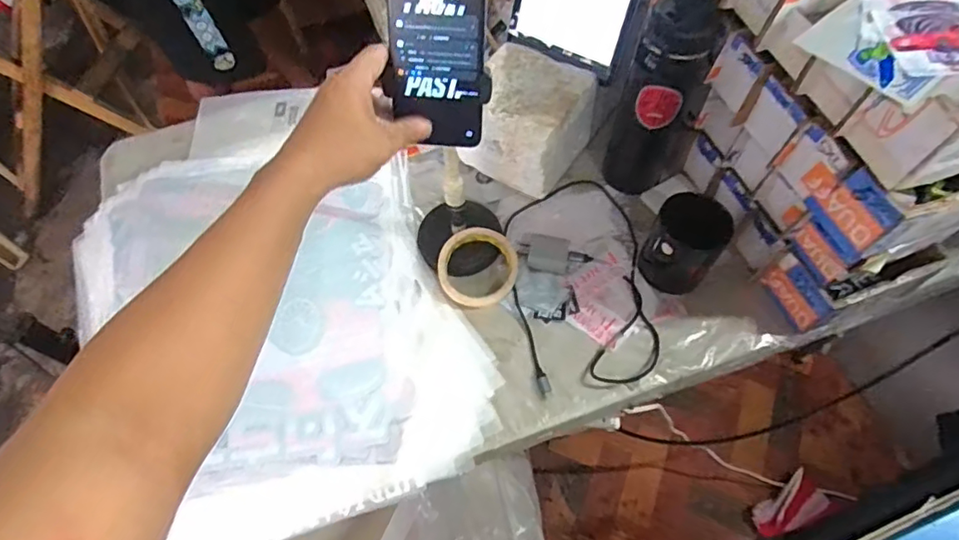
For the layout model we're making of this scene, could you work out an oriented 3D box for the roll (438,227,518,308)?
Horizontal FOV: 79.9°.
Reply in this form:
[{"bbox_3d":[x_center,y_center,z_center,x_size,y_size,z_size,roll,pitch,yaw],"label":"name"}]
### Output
[{"bbox_3d":[-0.002,-0.002,0.696,0.096,0.016,0.096,1,78,-5],"label":"roll"}]

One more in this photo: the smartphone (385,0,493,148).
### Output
[{"bbox_3d":[-0.033,-0.180,0.454,0.079,0.165,0.011,-2,34,0],"label":"smartphone"}]

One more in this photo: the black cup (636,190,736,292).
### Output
[{"bbox_3d":[0.234,-0.028,0.658,0.076,0.097,0.074,-1,60,1],"label":"black cup"}]

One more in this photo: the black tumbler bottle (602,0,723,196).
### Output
[{"bbox_3d":[0.205,-0.196,0.668,0.078,0.269,0.078,19,62,12],"label":"black tumbler bottle"}]

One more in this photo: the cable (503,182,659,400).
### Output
[{"bbox_3d":[0.119,0.004,0.697,0.160,0.020,0.286,-5,60,-2],"label":"cable"}]

